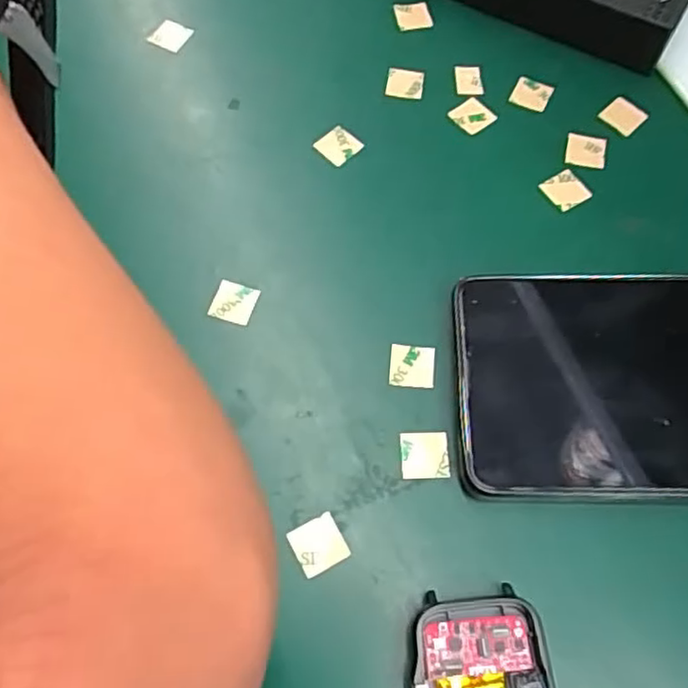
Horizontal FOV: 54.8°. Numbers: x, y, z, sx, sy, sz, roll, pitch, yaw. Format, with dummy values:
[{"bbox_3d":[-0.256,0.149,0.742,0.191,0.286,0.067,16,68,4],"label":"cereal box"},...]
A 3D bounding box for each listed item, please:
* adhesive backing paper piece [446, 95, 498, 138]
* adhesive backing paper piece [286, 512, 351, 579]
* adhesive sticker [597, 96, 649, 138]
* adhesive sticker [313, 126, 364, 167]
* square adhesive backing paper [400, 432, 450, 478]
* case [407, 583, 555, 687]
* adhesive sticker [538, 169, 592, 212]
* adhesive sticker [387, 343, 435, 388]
[{"bbox_3d":[0.054,-0.095,0.279,0.015,0.004,0.015,-42,84,-12],"label":"adhesive backing paper piece"},{"bbox_3d":[-0.008,0.063,0.207,0.015,0.004,0.015,-26,64,-14],"label":"adhesive backing paper piece"},{"bbox_3d":[0.117,-0.096,0.277,0.015,0.004,0.015,-41,73,-18],"label":"adhesive sticker"},{"bbox_3d":[-0.003,-0.081,0.272,0.015,0.004,0.015,44,81,10],"label":"adhesive sticker"},{"bbox_3d":[0.027,0.037,0.220,0.016,0.004,0.015,-2,69,0],"label":"square adhesive backing paper"},{"bbox_3d":[0.038,0.095,0.186,0.039,0.012,0.045,-4,66,-4],"label":"case"},{"bbox_3d":[0.088,-0.061,0.263,0.014,0.004,0.015,-30,69,-5],"label":"adhesive sticker"},{"bbox_3d":[0.024,0.008,0.233,0.015,0.004,0.015,5,71,3],"label":"adhesive sticker"}]

